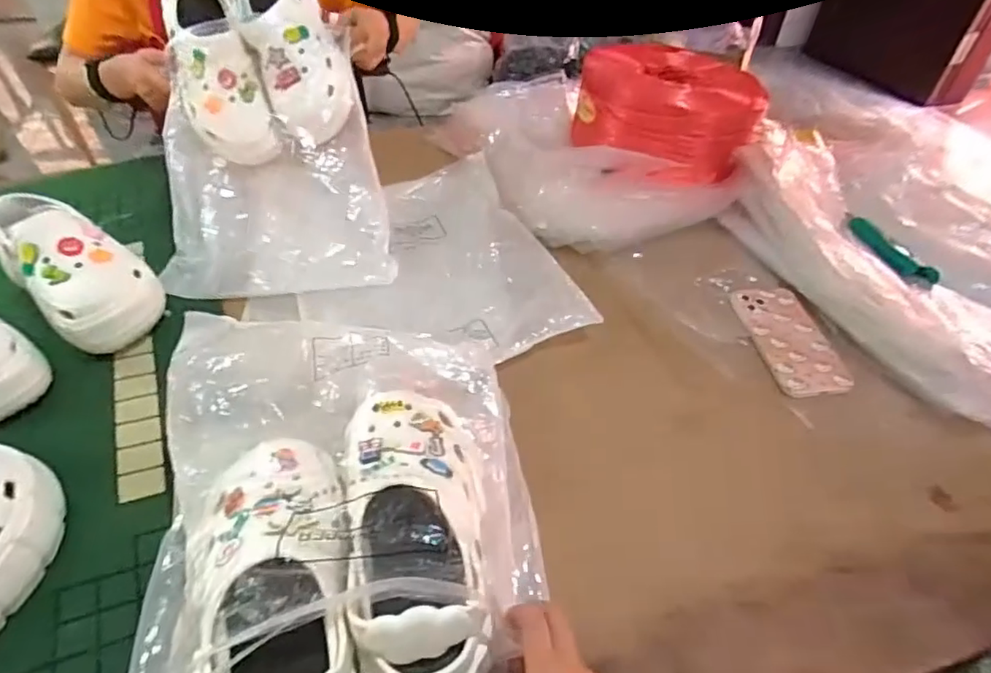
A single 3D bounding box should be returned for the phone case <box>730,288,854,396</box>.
[{"bbox_3d":[0.348,0.003,0.675,0.089,0.018,0.162,-7,50,-1],"label":"phone case"}]

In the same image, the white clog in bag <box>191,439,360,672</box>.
[{"bbox_3d":[-0.158,0.180,0.412,0.115,0.074,0.247,-18,50,-18],"label":"white clog in bag"}]

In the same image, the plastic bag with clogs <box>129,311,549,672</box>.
[{"bbox_3d":[-0.124,0.163,0.454,0.306,0.116,0.413,-3,47,-5],"label":"plastic bag with clogs"}]

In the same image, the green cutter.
[{"bbox_3d":[0.507,-0.116,0.742,0.028,0.021,0.146,-15,49,-16],"label":"green cutter"}]

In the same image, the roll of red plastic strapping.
[{"bbox_3d":[0.277,-0.359,0.918,0.267,0.130,0.175,27,51,22],"label":"roll of red plastic strapping"}]

